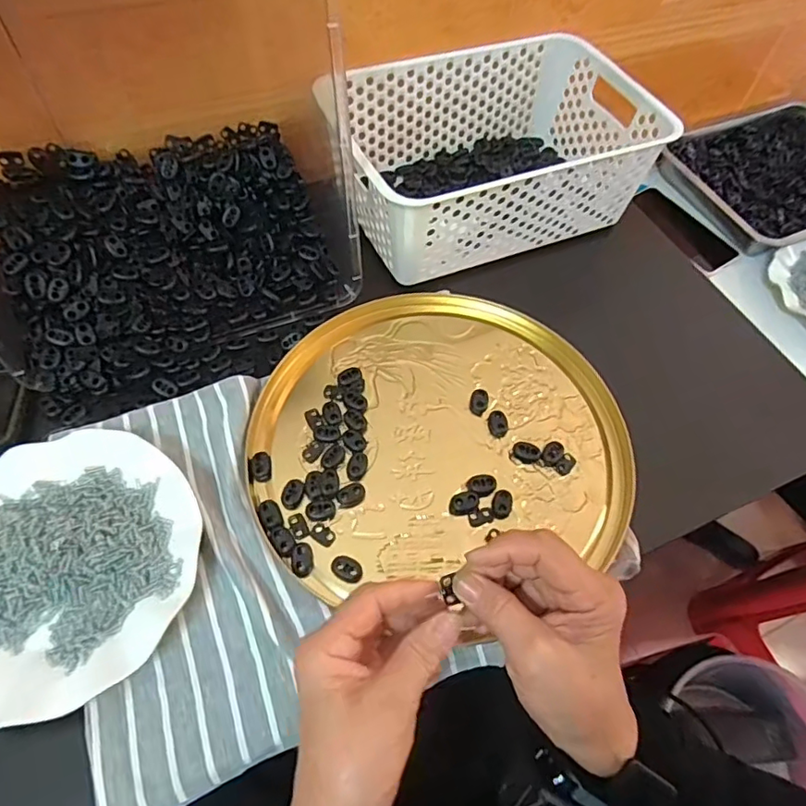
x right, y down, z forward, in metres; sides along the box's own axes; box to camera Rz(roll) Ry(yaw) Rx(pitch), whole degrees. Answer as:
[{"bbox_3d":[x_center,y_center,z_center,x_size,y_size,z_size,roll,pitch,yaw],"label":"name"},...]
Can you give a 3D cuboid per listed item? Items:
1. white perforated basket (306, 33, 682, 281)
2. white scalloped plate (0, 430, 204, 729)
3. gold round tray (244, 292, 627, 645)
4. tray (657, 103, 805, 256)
[{"bbox_3d":[0.088,-0.250,0.554,0.297,0.107,0.192,-19,62,-15],"label":"white perforated basket"},{"bbox_3d":[-0.228,0.106,0.361,0.174,0.019,0.172,2,59,-3],"label":"white scalloped plate"},{"bbox_3d":[0.027,0.026,0.438,0.283,0.012,0.271,2,59,-3],"label":"gold round tray"},{"bbox_3d":[0.545,-0.336,0.783,0.315,0.034,0.227,-25,64,-18],"label":"tray"}]

